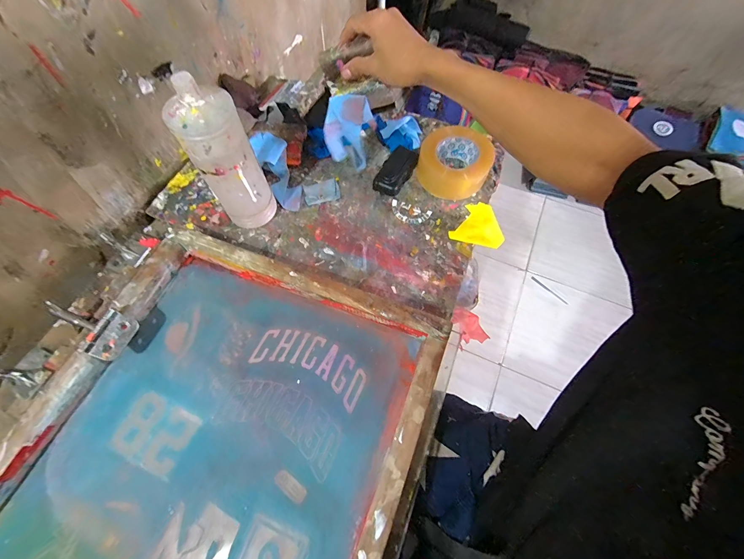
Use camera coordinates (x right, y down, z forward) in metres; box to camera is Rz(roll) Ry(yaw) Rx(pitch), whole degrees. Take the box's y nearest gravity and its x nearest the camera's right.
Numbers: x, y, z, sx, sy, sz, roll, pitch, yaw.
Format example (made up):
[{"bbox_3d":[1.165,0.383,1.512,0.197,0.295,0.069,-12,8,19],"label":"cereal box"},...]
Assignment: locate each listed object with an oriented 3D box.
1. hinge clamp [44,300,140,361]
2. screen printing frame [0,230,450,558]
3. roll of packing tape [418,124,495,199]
[{"bbox_3d":[-0.373,0.057,0.422,0.106,0.031,0.056,27,67,11],"label":"hinge clamp"},{"bbox_3d":[-0.197,0.220,0.381,0.437,0.049,0.542,21,66,10],"label":"screen printing frame"},{"bbox_3d":[0.154,-0.221,0.576,0.120,0.066,0.137,26,67,12],"label":"roll of packing tape"}]

